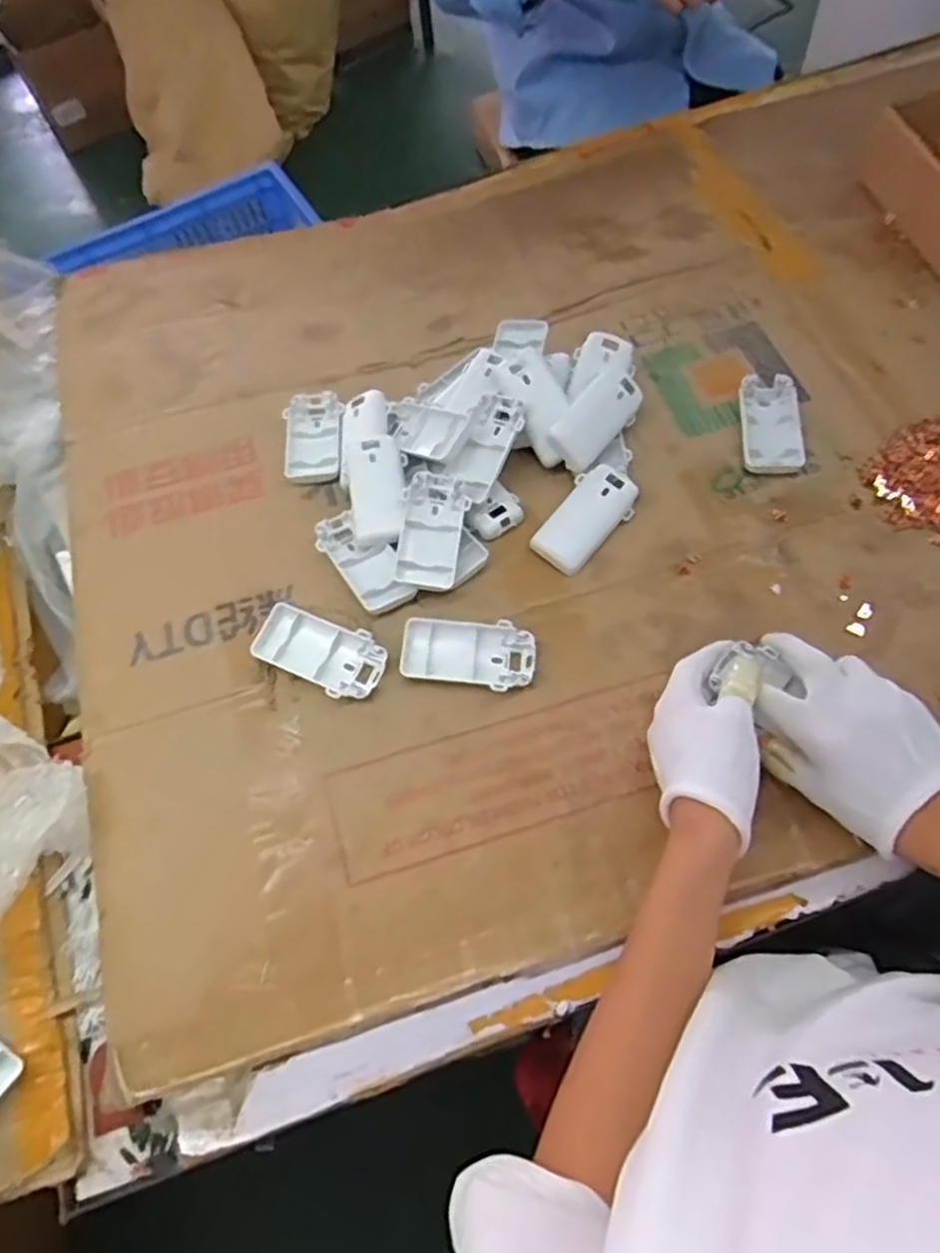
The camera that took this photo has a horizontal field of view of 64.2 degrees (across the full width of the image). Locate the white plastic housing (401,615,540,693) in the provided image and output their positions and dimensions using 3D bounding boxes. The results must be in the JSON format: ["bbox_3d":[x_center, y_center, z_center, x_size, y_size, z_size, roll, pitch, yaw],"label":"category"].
[{"bbox_3d":[-0.001,0.020,0.551,0.096,0.018,0.048,4,64,7],"label":"white plastic housing"}]

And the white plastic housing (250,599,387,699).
[{"bbox_3d":[-0.111,0.018,0.555,0.097,0.018,0.049,23,68,16],"label":"white plastic housing"}]

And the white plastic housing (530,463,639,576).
[{"bbox_3d":[0.093,-0.087,0.595,0.047,0.021,0.091,32,70,19],"label":"white plastic housing"}]

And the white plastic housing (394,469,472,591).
[{"bbox_3d":[-0.029,-0.075,0.582,0.048,0.012,0.095,11,72,2],"label":"white plastic housing"}]

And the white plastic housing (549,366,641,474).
[{"bbox_3d":[0.105,-0.174,0.621,0.046,0.018,0.092,41,79,8],"label":"white plastic housing"}]

